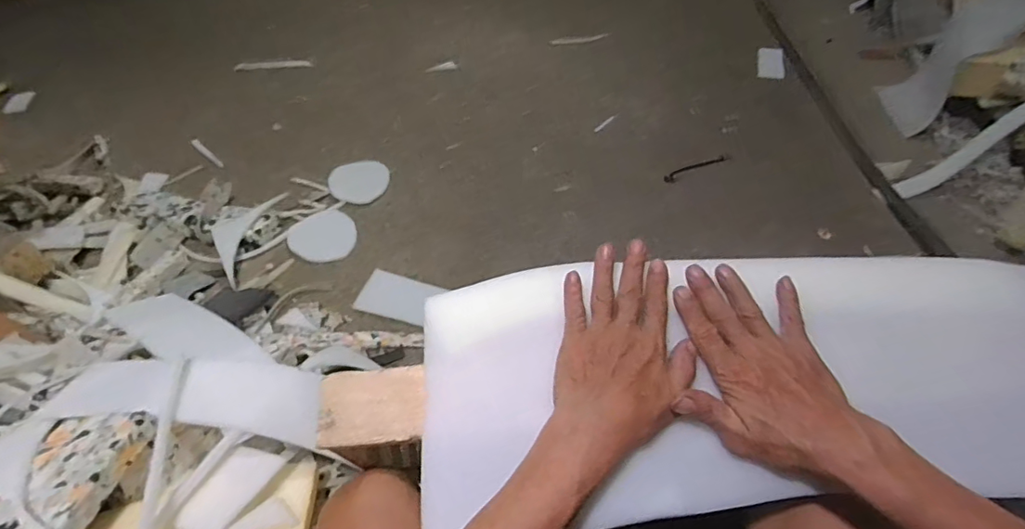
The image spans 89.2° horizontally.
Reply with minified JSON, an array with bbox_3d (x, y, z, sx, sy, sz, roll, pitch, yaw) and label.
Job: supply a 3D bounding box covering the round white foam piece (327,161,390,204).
[{"bbox_3d":[-0.402,-0.225,1.378,0.169,0.015,0.154,-2,47,2],"label":"round white foam piece"}]

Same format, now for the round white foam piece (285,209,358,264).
[{"bbox_3d":[-0.450,-0.067,1.235,0.149,0.010,0.160,-2,47,2],"label":"round white foam piece"}]

